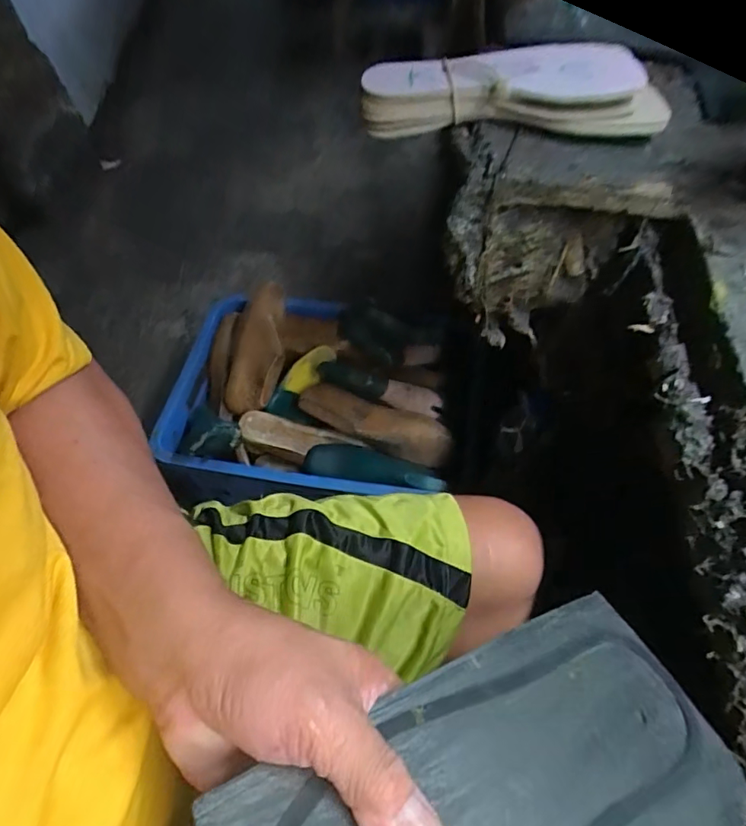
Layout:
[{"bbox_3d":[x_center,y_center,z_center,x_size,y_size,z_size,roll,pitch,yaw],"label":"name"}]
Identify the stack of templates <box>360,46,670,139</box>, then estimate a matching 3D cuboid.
[{"bbox_3d":[0.118,-0.277,0.444,0.254,0.053,0.072,6,59,7],"label":"stack of templates"}]

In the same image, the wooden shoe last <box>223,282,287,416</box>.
[{"bbox_3d":[-0.203,-0.116,0.883,0.109,0.066,0.241,7,81,8],"label":"wooden shoe last"}]

